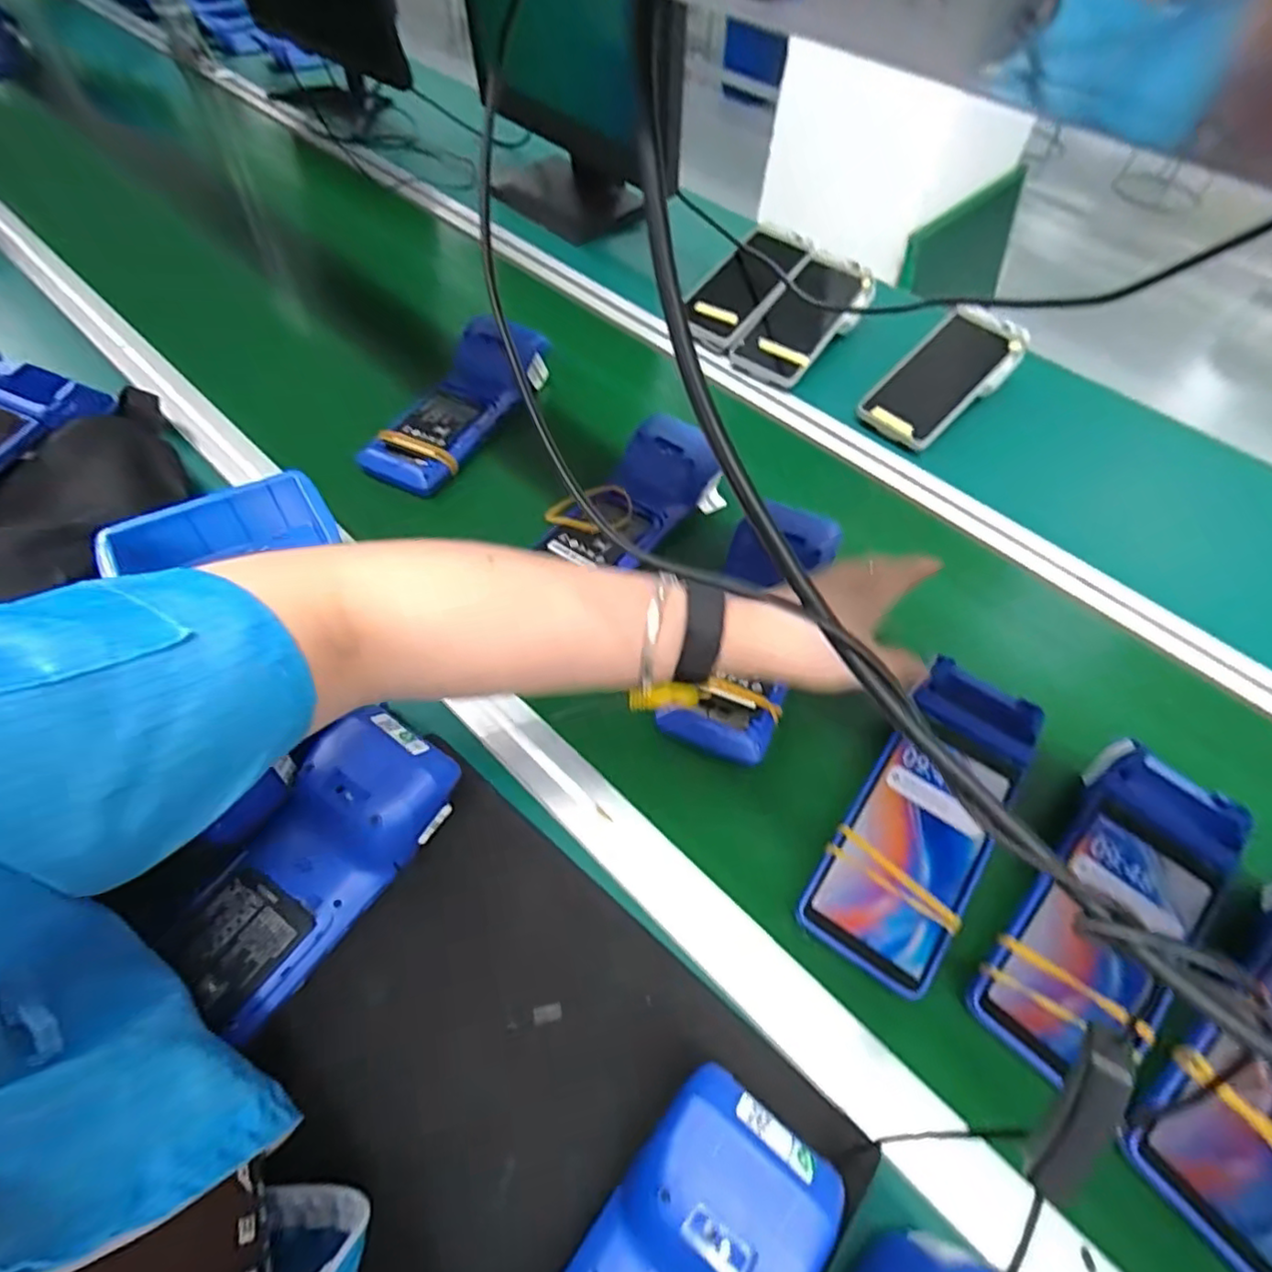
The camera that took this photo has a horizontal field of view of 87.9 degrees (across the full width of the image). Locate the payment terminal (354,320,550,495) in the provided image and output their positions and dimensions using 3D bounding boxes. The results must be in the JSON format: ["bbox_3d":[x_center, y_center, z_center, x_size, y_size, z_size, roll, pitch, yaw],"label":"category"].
[{"bbox_3d":[-0.169,-0.227,0.625,0.080,0.055,0.213,23,58,12],"label":"payment terminal"}]

